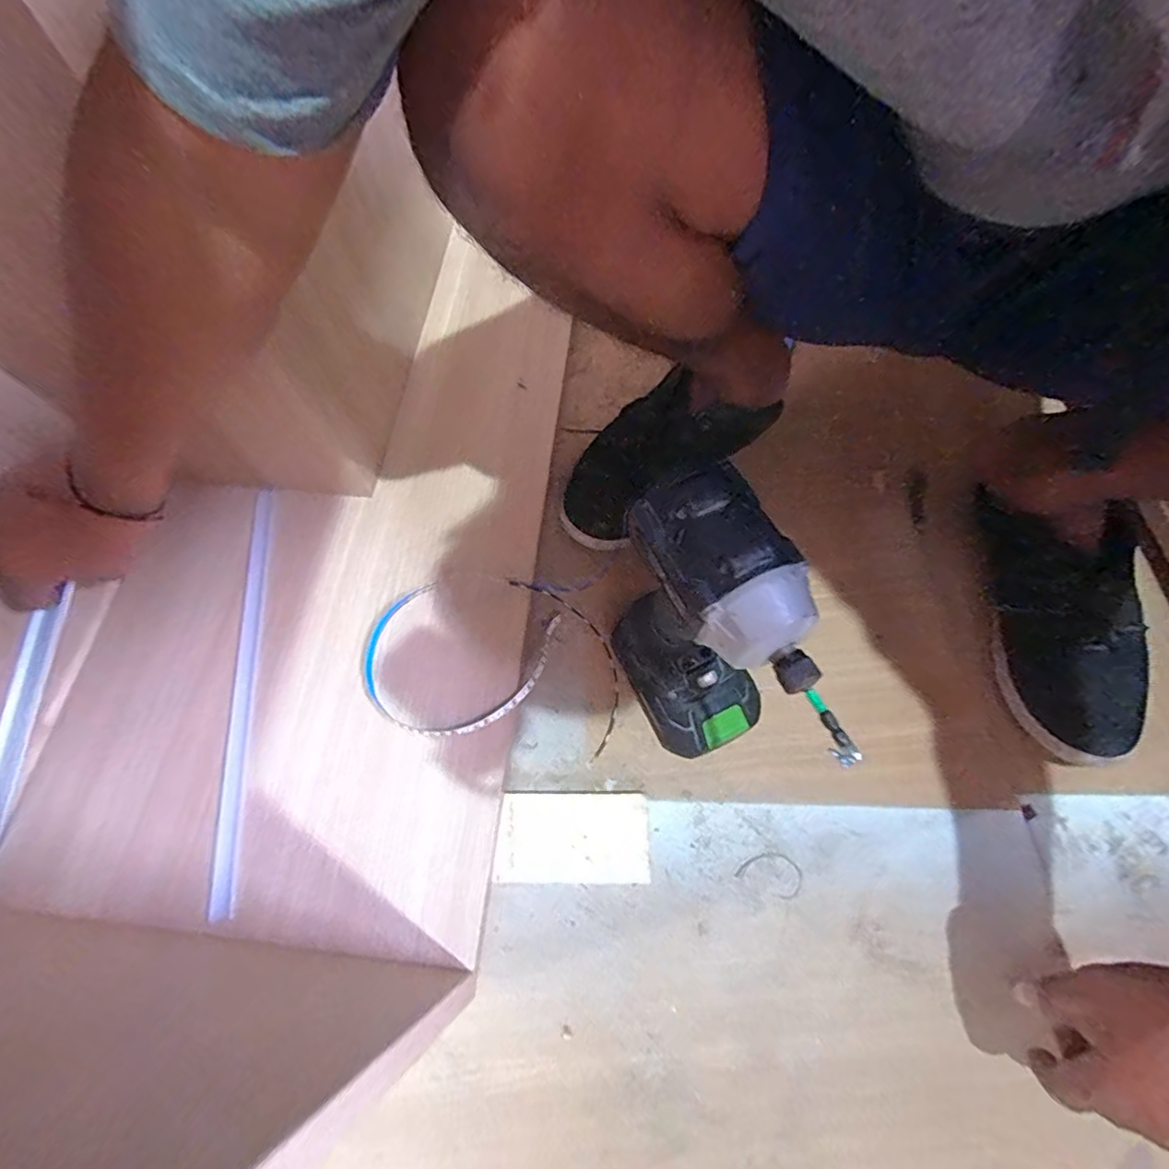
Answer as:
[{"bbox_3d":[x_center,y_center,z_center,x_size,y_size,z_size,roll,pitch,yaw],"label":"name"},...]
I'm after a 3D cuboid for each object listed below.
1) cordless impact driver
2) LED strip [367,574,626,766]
[{"bbox_3d":[0.079,0.050,0.361,0.065,0.232,0.134,-28,69,-10],"label":"cordless impact driver"},{"bbox_3d":[-0.074,0.060,0.464,0.202,0.038,0.136,7,67,5],"label":"LED strip"}]

